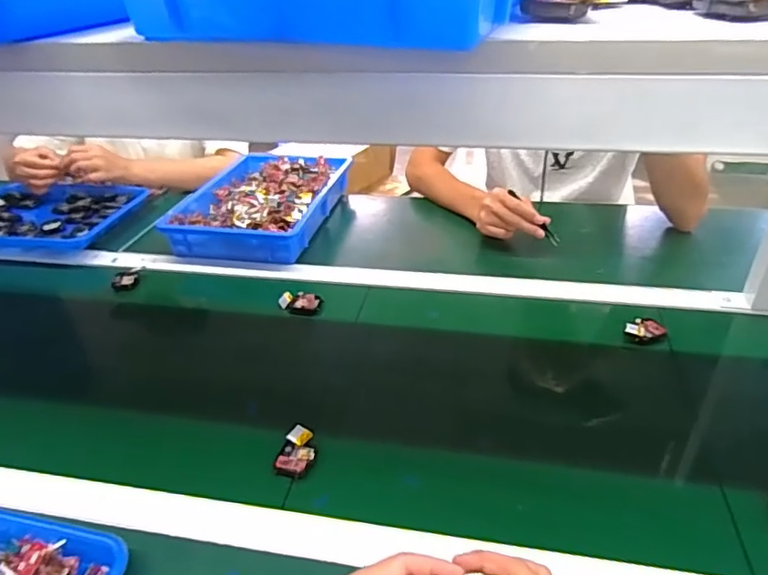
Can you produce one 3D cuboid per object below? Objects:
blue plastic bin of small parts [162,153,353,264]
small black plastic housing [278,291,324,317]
[{"bbox_3d":[-0.223,-0.159,1.045,0.251,0.065,0.345,4,32,14],"label":"blue plastic bin of small parts"},{"bbox_3d":[-0.119,0.023,0.814,0.063,0.020,0.034,9,34,22],"label":"small black plastic housing"}]

